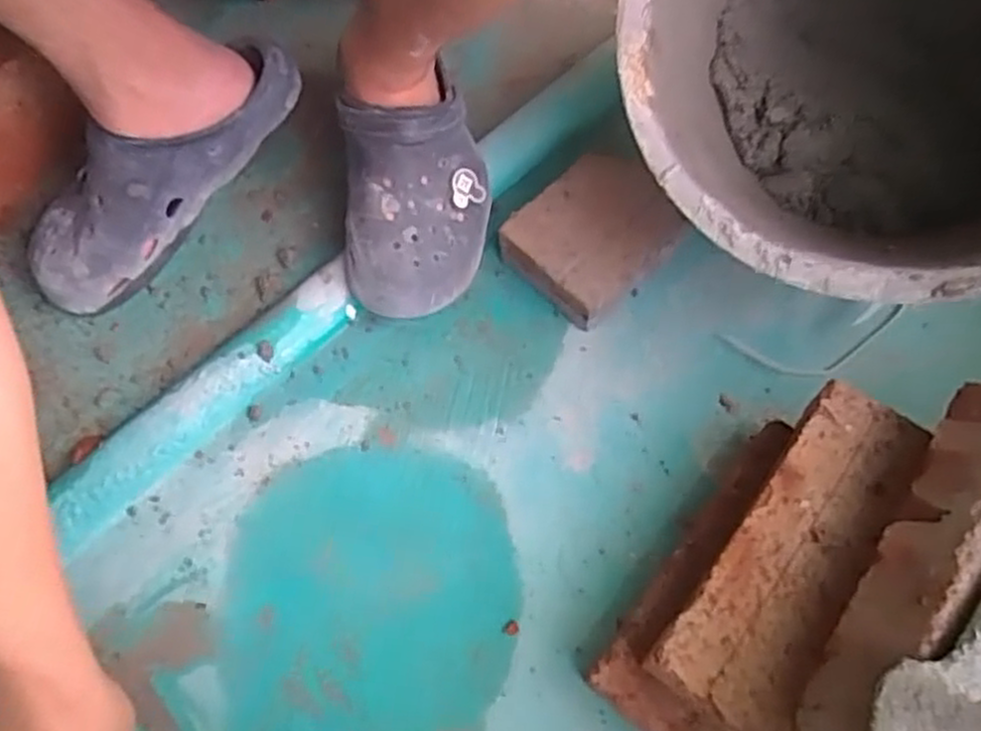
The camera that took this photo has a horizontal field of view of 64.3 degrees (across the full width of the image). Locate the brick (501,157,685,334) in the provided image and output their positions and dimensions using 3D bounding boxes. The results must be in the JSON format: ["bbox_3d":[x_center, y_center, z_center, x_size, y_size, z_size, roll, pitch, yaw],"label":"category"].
[{"bbox_3d":[0.082,-0.100,0.621,0.118,0.053,0.101,-42,72,-17],"label":"brick"}]

